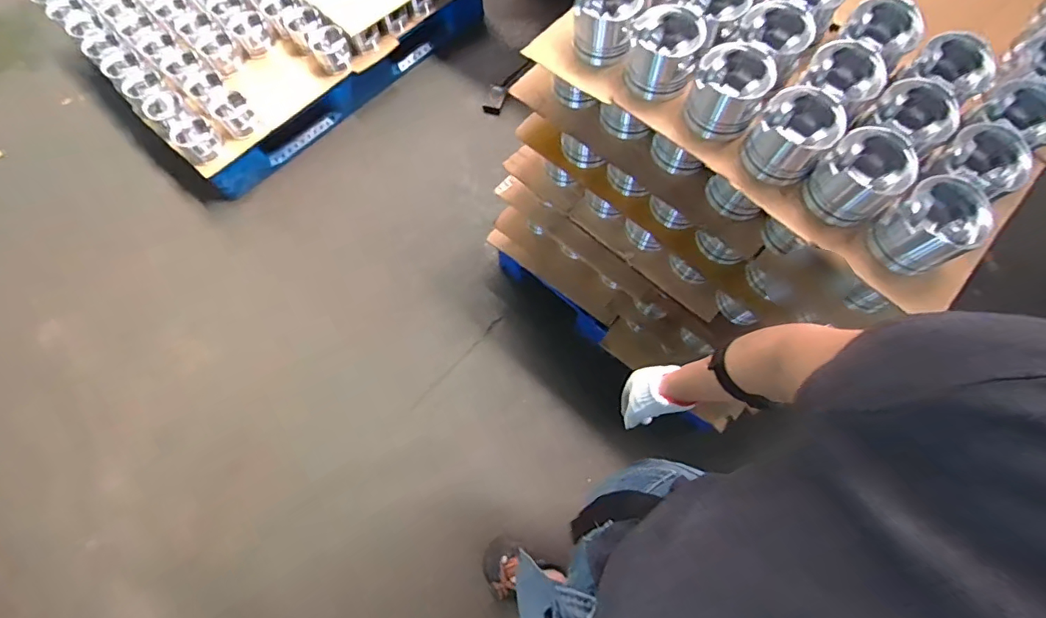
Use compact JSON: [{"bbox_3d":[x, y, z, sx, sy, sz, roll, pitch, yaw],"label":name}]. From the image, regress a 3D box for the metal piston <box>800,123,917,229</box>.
[{"bbox_3d":[0.497,-0.196,0.737,0.122,0.100,0.106,-42,74,-14],"label":"metal piston"}]

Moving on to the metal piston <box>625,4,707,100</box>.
[{"bbox_3d":[0.234,-0.425,0.831,0.105,0.098,0.112,24,71,10],"label":"metal piston"}]

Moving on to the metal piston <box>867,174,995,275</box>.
[{"bbox_3d":[0.592,-0.121,0.727,0.127,0.093,0.107,-25,71,-9],"label":"metal piston"}]

